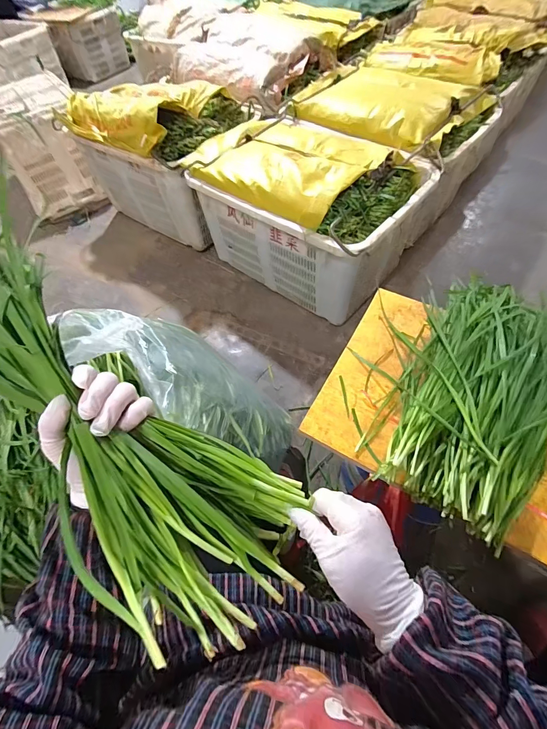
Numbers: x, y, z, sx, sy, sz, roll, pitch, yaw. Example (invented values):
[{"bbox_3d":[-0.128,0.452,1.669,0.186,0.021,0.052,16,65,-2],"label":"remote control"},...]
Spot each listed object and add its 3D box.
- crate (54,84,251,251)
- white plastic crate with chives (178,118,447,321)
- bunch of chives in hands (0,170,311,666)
[{"bbox_3d":[-0.410,-0.822,1.349,0.659,0.466,0.461,31,64,21],"label":"crate"},{"bbox_3d":[0.120,-0.503,1.108,0.629,0.397,0.467,35,66,23],"label":"white plastic crate with chives"},{"bbox_3d":[-0.147,0.043,0.288,0.416,0.093,0.145,44,68,3],"label":"bunch of chives in hands"}]

